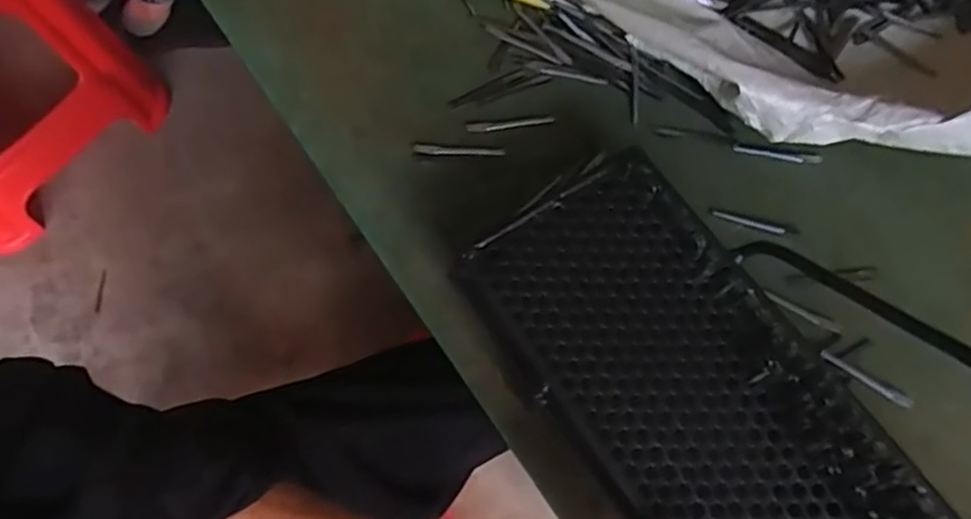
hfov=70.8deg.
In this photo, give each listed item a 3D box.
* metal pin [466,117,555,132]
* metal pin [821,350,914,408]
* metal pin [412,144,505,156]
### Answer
[{"bbox_3d":[0.019,-0.102,0.515,0.066,0.004,0.007,-7,69,-5],"label":"metal pin"},{"bbox_3d":[0.258,0.081,0.464,0.064,0.008,0.009,32,71,10],"label":"metal pin"},{"bbox_3d":[-0.020,-0.082,0.515,0.068,0.004,0.007,0,69,-3],"label":"metal pin"}]

